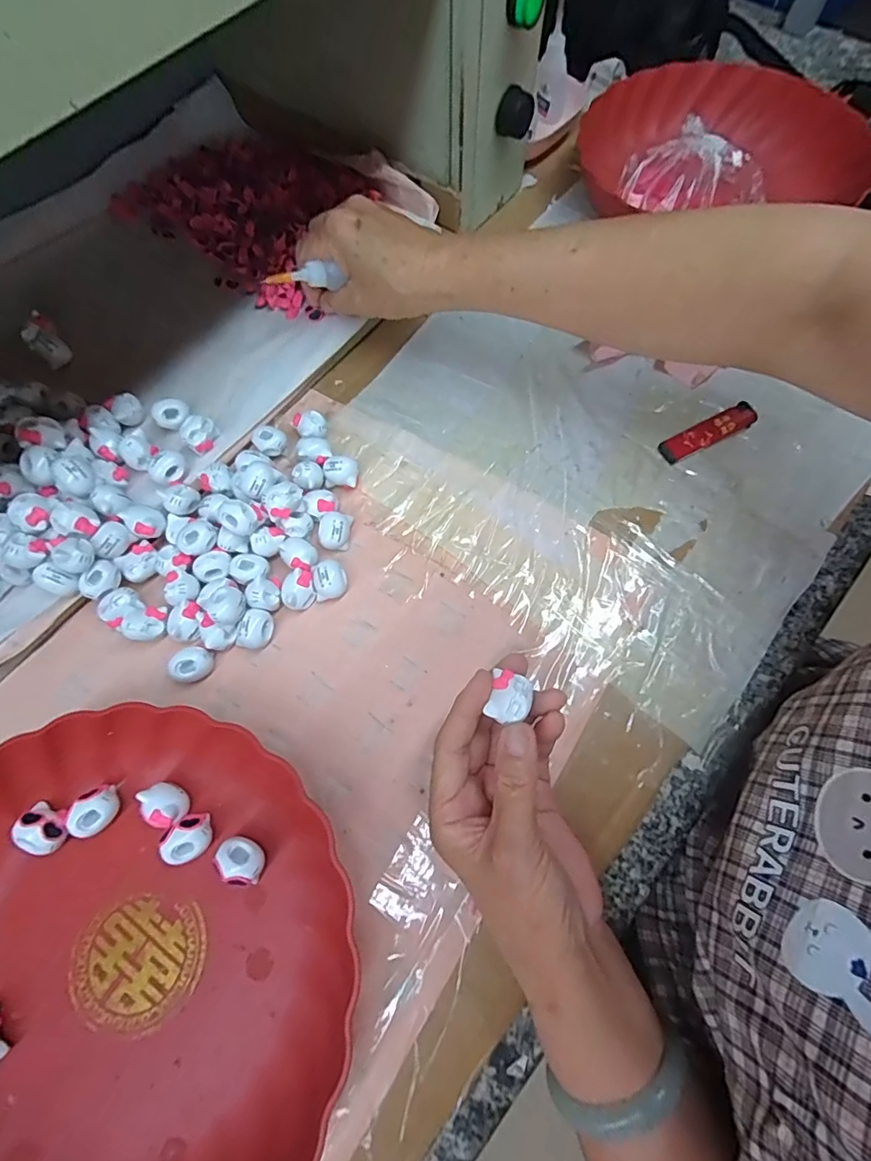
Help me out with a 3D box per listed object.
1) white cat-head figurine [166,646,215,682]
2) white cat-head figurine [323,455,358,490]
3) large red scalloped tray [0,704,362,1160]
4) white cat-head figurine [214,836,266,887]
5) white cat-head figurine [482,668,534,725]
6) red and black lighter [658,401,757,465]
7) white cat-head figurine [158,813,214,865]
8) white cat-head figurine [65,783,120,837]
[{"bbox_3d":[-0.153,0.054,0.322,0.021,0.020,0.023,19,70,8],"label":"white cat-head figurine"},{"bbox_3d":[-0.068,-0.078,0.370,0.024,0.020,0.017,7,69,4],"label":"white cat-head figurine"},{"bbox_3d":[-0.171,0.196,0.249,0.242,0.040,0.244,-22,70,-7],"label":"large red scalloped tray"},{"bbox_3d":[-0.106,0.153,0.277,0.025,0.019,0.018,31,72,12],"label":"white cat-head figurine"},{"bbox_3d":[0.037,0.058,0.254,0.021,0.007,0.025,20,71,6],"label":"white cat-head figurine"},{"bbox_3d":[0.203,-0.110,0.378,0.075,0.013,0.020,-27,70,-9],"label":"red and black lighter"},{"bbox_3d":[-0.136,0.143,0.282,0.025,0.018,0.022,-26,70,-9],"label":"white cat-head figurine"},{"bbox_3d":[-0.194,0.131,0.287,0.019,0.017,0.026,41,74,15],"label":"white cat-head figurine"}]

